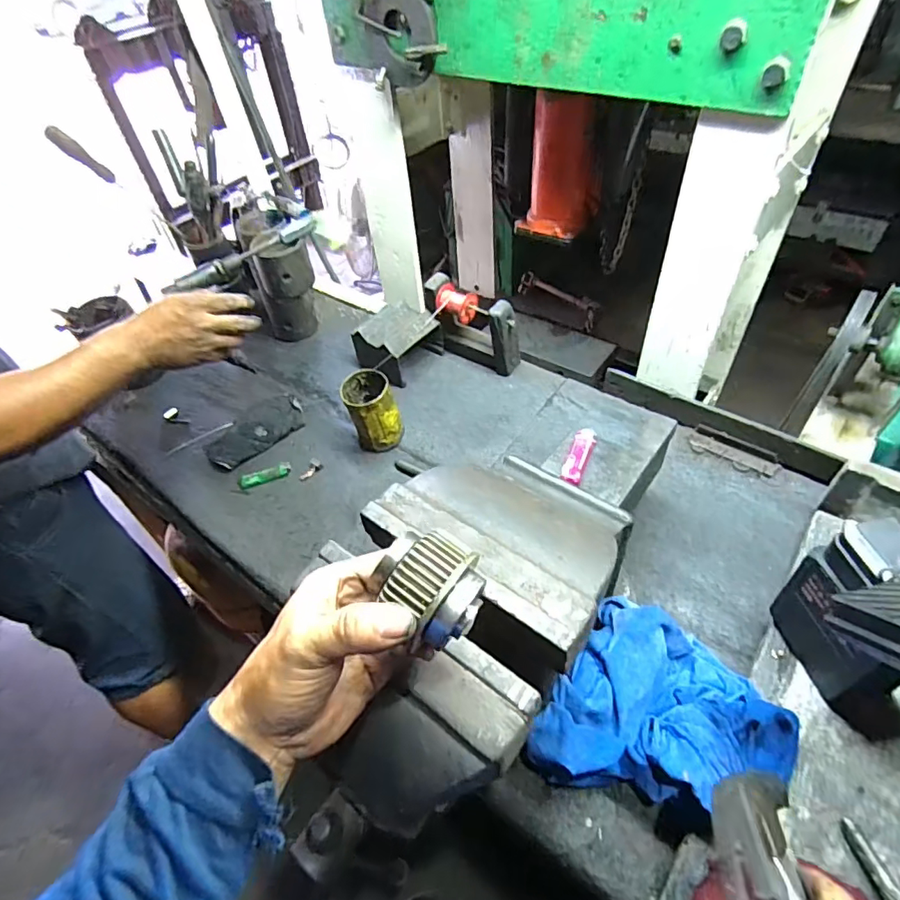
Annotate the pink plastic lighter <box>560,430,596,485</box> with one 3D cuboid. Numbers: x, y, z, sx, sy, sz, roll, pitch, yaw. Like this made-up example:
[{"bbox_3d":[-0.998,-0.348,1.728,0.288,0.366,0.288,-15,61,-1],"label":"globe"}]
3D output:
[{"bbox_3d":[0.150,0.007,0.607,0.024,0.009,0.083,16,52,19],"label":"pink plastic lighter"}]

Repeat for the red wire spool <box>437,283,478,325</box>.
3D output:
[{"bbox_3d":[0.013,-0.251,0.904,0.064,0.049,0.045,31,58,28],"label":"red wire spool"}]

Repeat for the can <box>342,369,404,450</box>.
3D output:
[{"bbox_3d":[-0.122,-0.065,0.829,0.075,0.108,0.082,-3,48,3],"label":"can"}]

